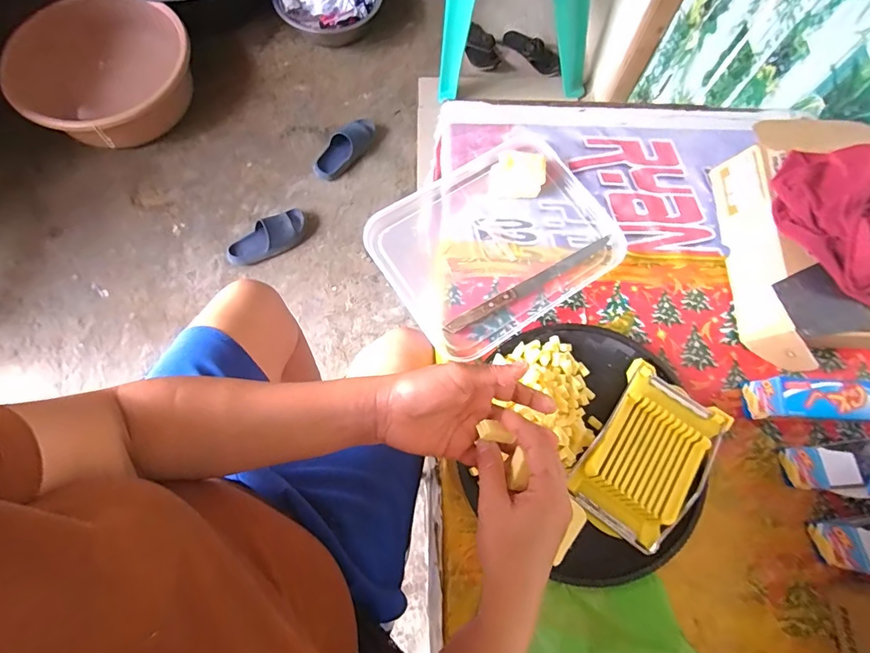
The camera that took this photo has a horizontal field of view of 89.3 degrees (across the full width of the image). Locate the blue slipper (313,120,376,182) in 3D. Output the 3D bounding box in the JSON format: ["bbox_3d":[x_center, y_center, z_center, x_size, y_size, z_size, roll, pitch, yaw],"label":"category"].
[{"bbox_3d":[-0.317,-0.617,1.528,0.102,0.067,0.275,32,73,8],"label":"blue slipper"}]

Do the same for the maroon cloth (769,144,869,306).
[{"bbox_3d":[0.523,-0.120,0.520,0.219,0.074,0.148,33,74,8],"label":"maroon cloth"}]

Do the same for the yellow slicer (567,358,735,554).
[{"bbox_3d":[0.247,0.151,0.520,0.118,0.044,0.192,37,74,10],"label":"yellow slicer"}]

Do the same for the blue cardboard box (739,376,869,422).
[{"bbox_3d":[0.482,0.093,0.531,0.174,0.076,0.047,3,72,-1],"label":"blue cardboard box"}]

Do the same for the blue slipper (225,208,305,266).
[{"bbox_3d":[-0.532,-0.277,1.403,0.262,0.059,0.100,-31,76,-12],"label":"blue slipper"}]

